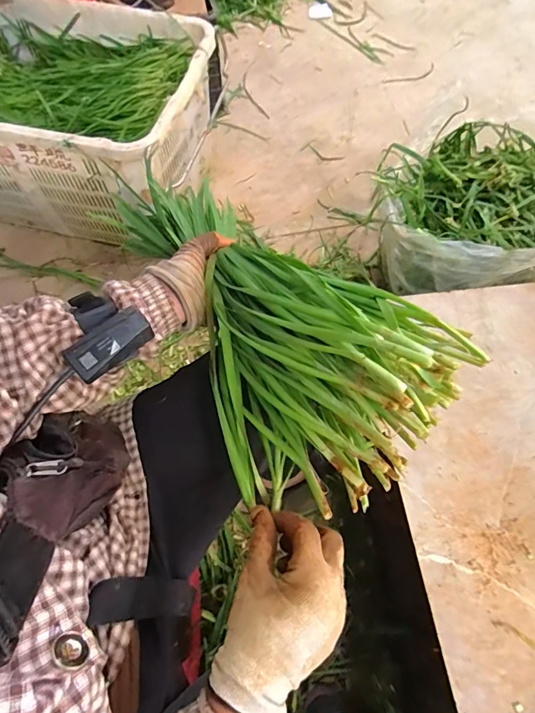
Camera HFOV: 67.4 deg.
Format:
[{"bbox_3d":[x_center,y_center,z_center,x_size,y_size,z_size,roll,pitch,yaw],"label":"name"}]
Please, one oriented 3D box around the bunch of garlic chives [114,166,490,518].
[{"bbox_3d":[-0.031,-0.064,0.411,0.186,0.166,0.465,-32,51,-13],"label":"bunch of garlic chives"}]

